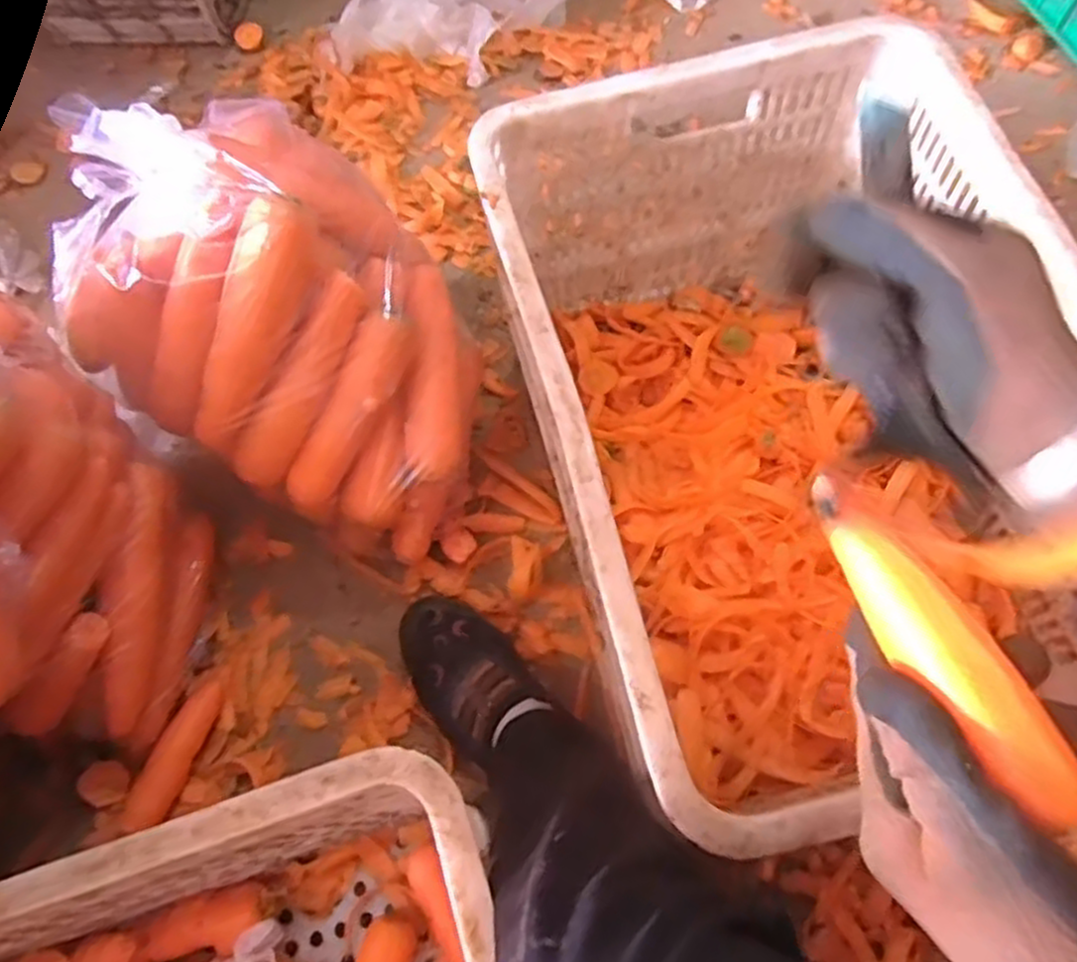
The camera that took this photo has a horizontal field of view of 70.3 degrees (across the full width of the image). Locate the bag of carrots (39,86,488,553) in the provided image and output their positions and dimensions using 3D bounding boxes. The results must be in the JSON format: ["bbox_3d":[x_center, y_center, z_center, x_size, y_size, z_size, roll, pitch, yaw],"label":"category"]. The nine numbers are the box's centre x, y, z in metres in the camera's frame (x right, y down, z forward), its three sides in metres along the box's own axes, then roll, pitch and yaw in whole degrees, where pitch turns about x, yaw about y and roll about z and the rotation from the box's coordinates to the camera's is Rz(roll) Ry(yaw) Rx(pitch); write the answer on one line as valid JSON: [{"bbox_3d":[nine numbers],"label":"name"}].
[{"bbox_3d":[-0.213,-0.137,0.636,0.349,0.237,0.245,29,71,14],"label":"bag of carrots"}]

